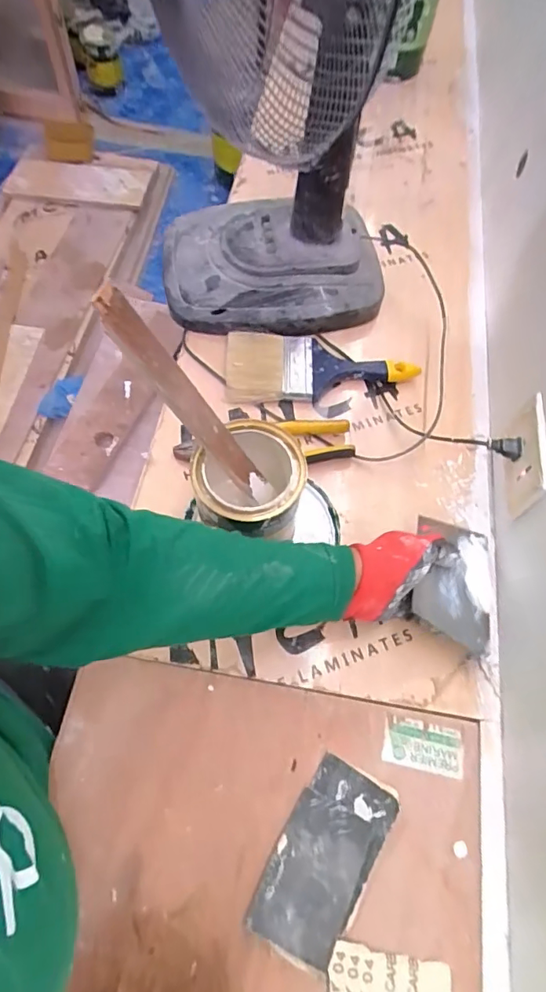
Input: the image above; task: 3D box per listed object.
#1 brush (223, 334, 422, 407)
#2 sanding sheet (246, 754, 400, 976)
[{"bbox_3d":[0.063,-0.170,0.679,0.247,0.031,0.103,1,63,-3],"label":"brush"},{"bbox_3d":[0.045,0.313,0.444,0.077,0.007,0.148,30,62,13],"label":"sanding sheet"}]

